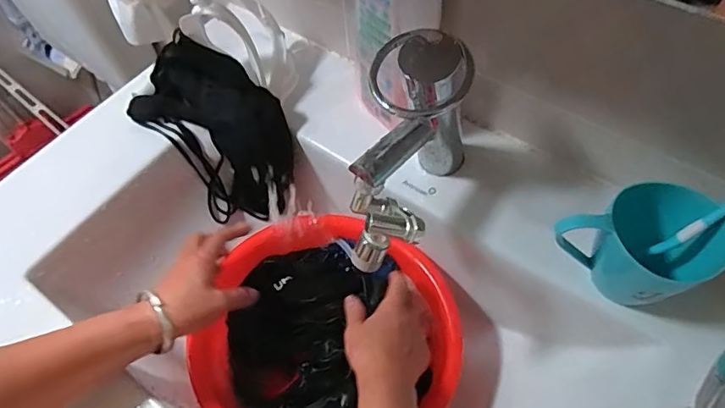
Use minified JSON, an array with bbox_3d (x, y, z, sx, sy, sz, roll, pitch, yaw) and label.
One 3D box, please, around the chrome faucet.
[{"bbox_3d":[0.036,-0.026,0.435,0.079,0.177,0.187,15,60,12],"label":"chrome faucet"}]

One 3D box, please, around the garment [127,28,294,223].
[{"bbox_3d":[-0.166,-0.089,0.602,0.162,0.233,0.054,-29,12,24],"label":"garment"}]

